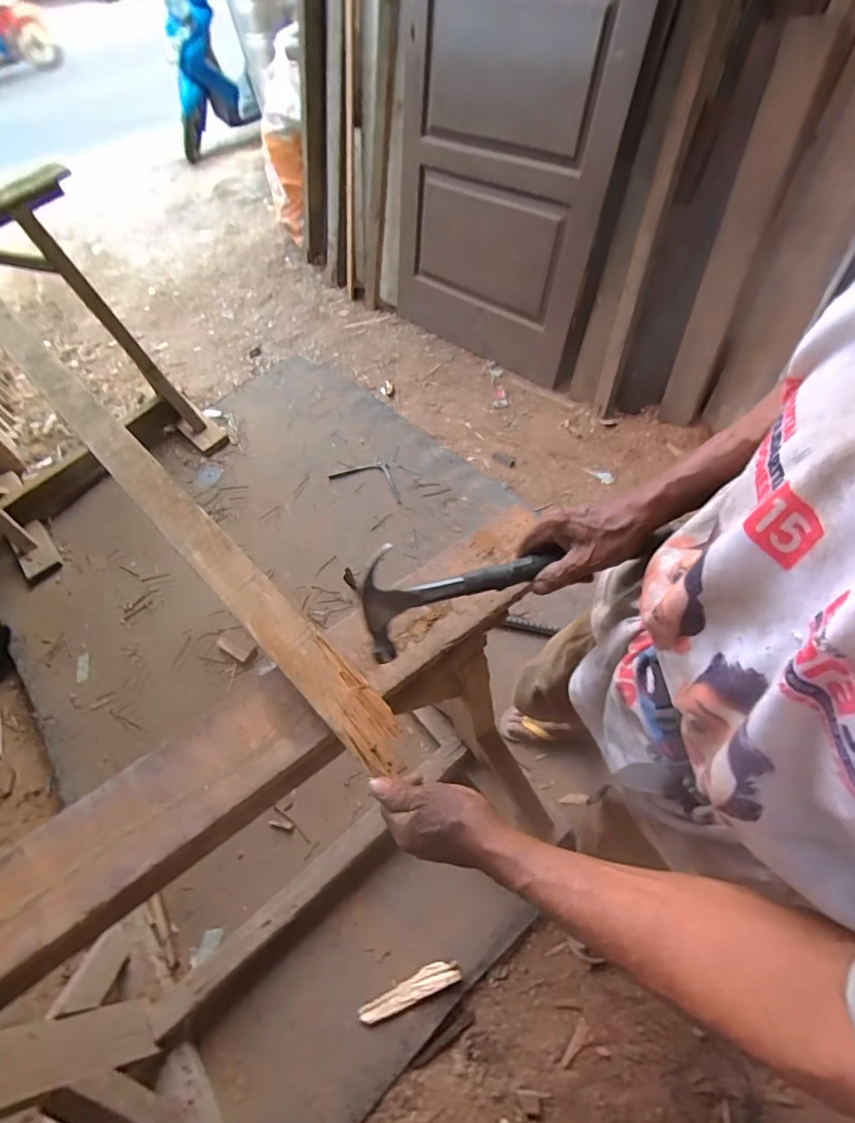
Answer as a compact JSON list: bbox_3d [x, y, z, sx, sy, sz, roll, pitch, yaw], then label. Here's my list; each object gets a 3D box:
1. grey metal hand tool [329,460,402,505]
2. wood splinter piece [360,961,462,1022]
[{"bbox_3d":[-0.188,-0.295,1.707,0.277,0.018,0.132,22,61,16],"label":"grey metal hand tool"},{"bbox_3d":[-0.037,0.850,0.980,0.205,0.031,0.044,-19,58,-10],"label":"wood splinter piece"}]

